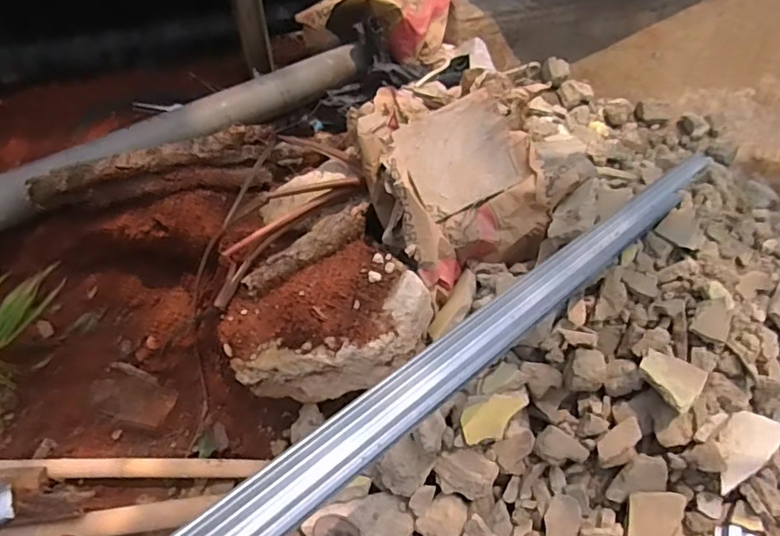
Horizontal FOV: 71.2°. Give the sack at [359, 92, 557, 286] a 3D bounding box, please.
[{"bbox_3d":[0.150,-0.219,1.253,0.401,0.210,0.433,-16,61,-12],"label":"sack"}]

